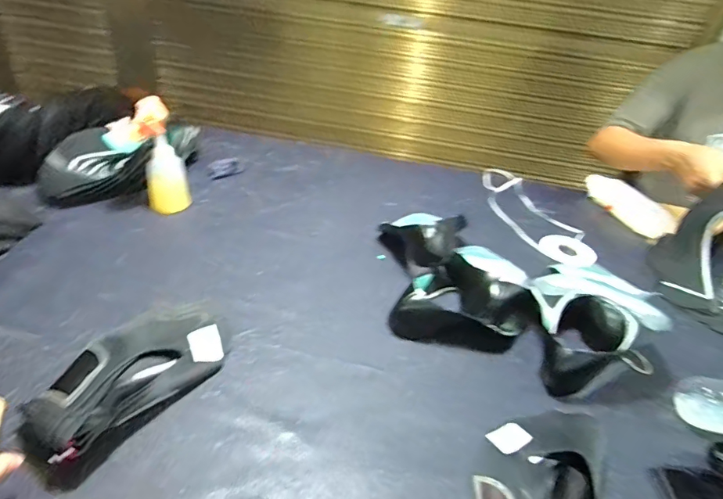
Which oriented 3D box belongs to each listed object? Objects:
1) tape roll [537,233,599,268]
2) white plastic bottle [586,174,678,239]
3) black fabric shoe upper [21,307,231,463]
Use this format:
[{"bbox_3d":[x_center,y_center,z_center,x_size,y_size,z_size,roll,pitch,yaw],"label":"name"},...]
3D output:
[{"bbox_3d":[0.415,0.001,0.905,0.106,0.010,0.103,5,35,-4],"label":"tape roll"},{"bbox_3d":[0.621,-0.107,1.061,0.053,0.063,0.233,-9,38,-22],"label":"white plastic bottle"},{"bbox_3d":[-0.271,0.130,0.534,0.148,0.044,0.244,25,39,23],"label":"black fabric shoe upper"}]

